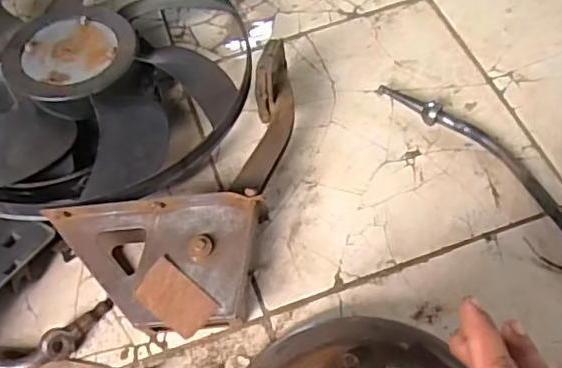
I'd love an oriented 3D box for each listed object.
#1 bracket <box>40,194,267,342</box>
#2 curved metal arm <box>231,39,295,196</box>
[{"bbox_3d":[-0.136,0.099,0.688,0.229,0.089,0.151,-4,62,3],"label":"bracket"},{"bbox_3d":[-0.016,-0.077,0.731,0.053,0.068,0.202,8,60,10],"label":"curved metal arm"}]

